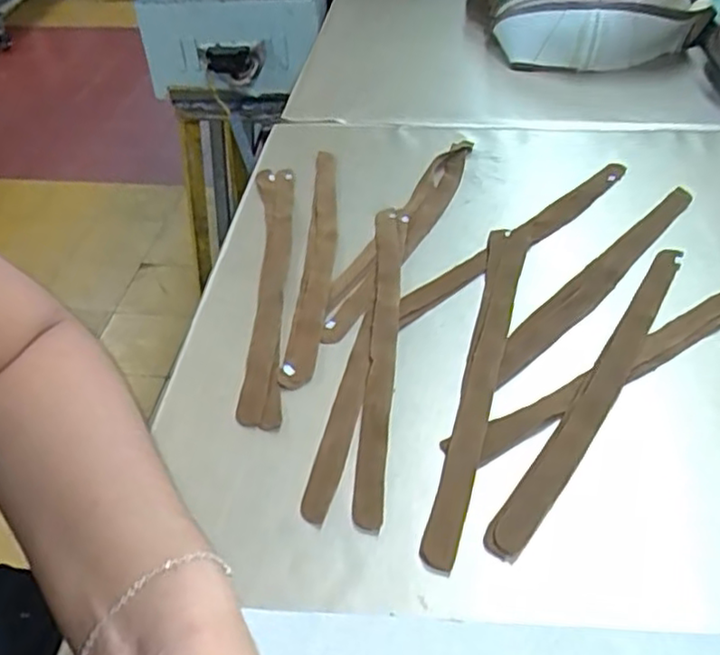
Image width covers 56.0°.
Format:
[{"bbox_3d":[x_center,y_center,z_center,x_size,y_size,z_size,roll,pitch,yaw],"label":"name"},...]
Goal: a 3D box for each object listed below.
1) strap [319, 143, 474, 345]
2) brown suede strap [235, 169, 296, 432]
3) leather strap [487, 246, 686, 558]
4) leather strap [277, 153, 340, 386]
[{"bbox_3d":[0.043,-0.090,0.590,0.038,0.010,0.307,18,46,21],"label":"strap"},{"bbox_3d":[-0.071,-0.043,0.549,0.034,0.010,0.318,-10,43,4],"label":"brown suede strap"},{"bbox_3d":[0.166,0.031,0.456,0.024,0.010,0.315,25,49,25],"label":"leather strap"},{"bbox_3d":[-0.035,-0.067,0.566,0.029,0.007,0.306,1,42,2],"label":"leather strap"}]

